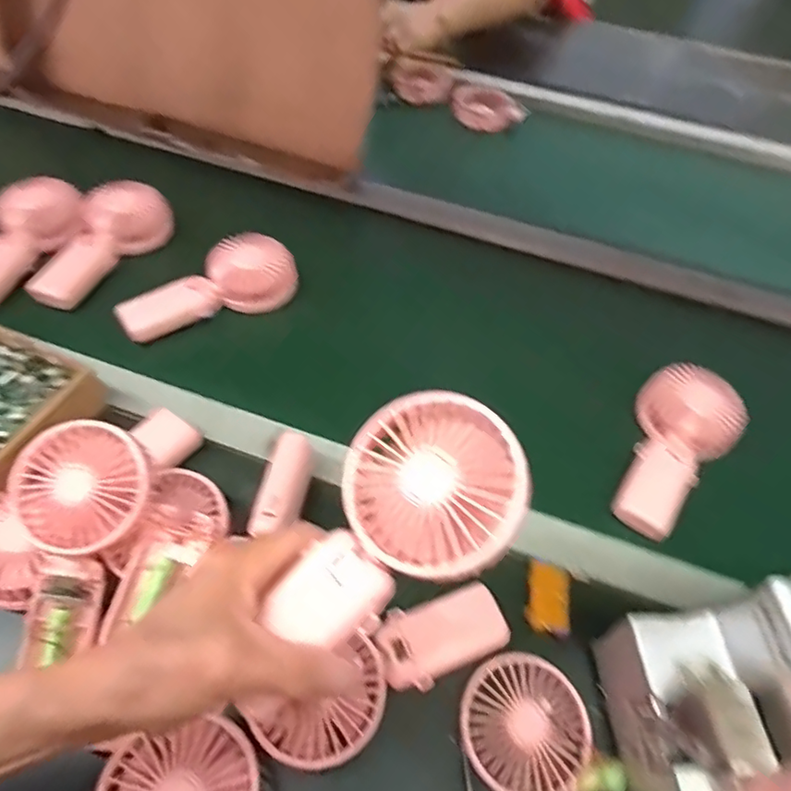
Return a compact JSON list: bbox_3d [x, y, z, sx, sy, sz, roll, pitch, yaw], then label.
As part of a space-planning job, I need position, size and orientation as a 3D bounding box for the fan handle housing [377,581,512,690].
[{"bbox_3d":[0.033,0.175,0.415,0.094,0.022,0.051,-17,57,-17],"label":"fan handle housing"}]

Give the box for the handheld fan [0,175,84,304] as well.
[{"bbox_3d":[-0.418,-0.168,0.622,0.082,0.037,0.177,21,70,10],"label":"handheld fan"}]

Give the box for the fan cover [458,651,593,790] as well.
[{"bbox_3d":[0.090,0.227,0.394,0.088,0.005,0.086,-31,62,-25],"label":"fan cover"}]

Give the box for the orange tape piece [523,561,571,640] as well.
[{"bbox_3d":[0.122,0.159,0.449,0.033,0.008,0.056,16,54,7],"label":"orange tape piece"}]

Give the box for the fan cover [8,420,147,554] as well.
[{"bbox_3d":[-0.215,0.063,0.389,0.086,0.014,0.088,20,75,0],"label":"fan cover"}]

